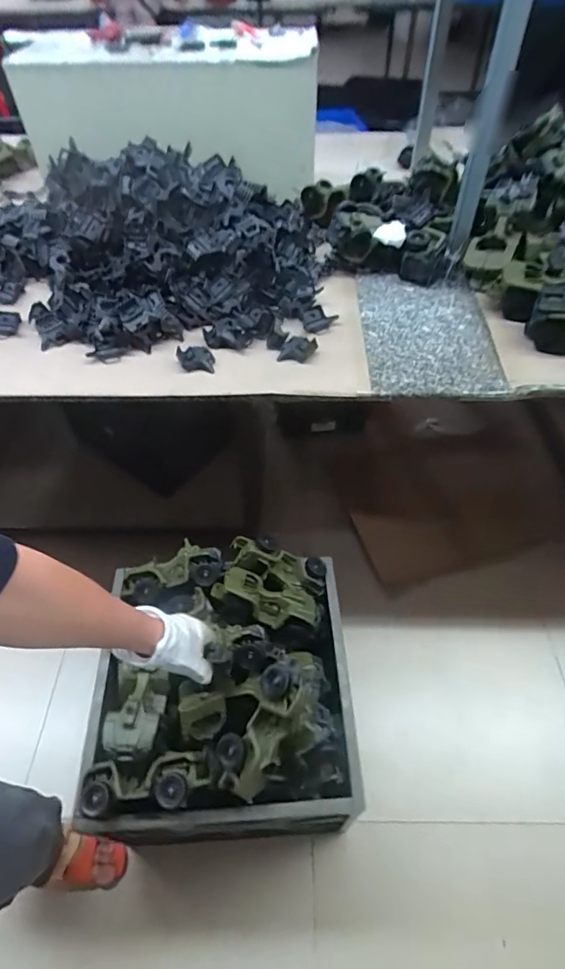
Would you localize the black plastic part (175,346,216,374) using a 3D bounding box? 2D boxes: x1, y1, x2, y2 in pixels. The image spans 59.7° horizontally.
[{"bbox_3d":[-0.137,-0.199,0.780,0.054,0.025,0.065,-11,52,-9],"label":"black plastic part"}]

